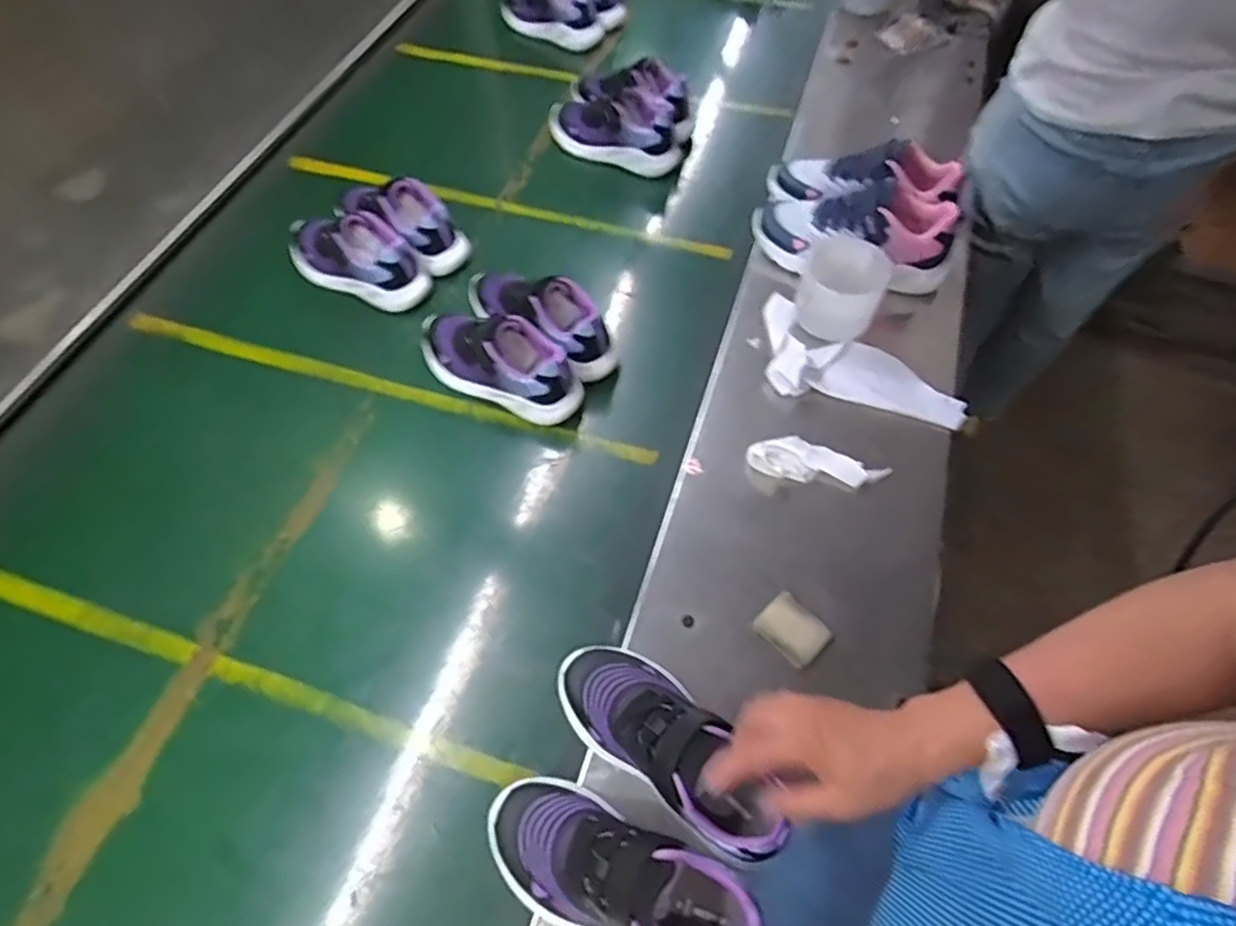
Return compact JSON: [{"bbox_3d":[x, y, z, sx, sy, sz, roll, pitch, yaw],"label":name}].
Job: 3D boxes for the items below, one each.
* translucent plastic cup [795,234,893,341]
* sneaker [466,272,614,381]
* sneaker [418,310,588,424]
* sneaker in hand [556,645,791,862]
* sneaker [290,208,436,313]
[{"bbox_3d":[0.262,-0.202,0.776,0.091,0.086,0.091,1,59,-1],"label":"translucent plastic cup"},{"bbox_3d":[-0.097,-0.183,0.780,0.215,0.080,0.071,31,64,16],"label":"sneaker"},{"bbox_3d":[-0.144,-0.125,0.765,0.212,0.111,0.073,24,62,12],"label":"sneaker"},{"bbox_3d":[0.041,0.217,0.514,0.087,0.076,0.207,-40,53,-22],"label":"sneaker in hand"},{"bbox_3d":[-0.349,-0.275,0.856,0.218,0.098,0.086,26,62,13],"label":"sneaker"}]

